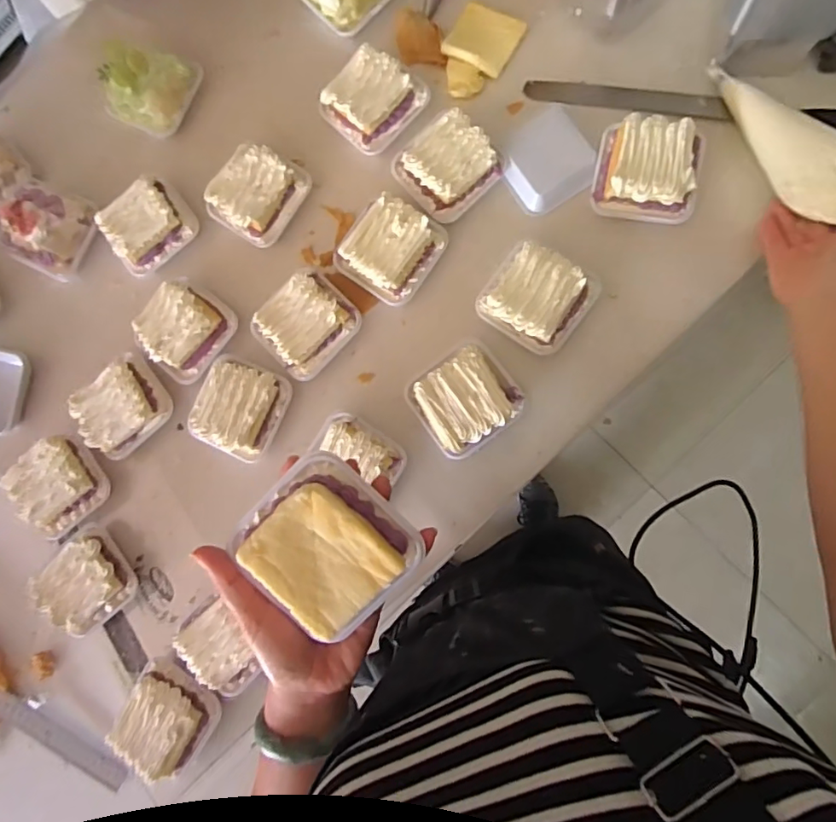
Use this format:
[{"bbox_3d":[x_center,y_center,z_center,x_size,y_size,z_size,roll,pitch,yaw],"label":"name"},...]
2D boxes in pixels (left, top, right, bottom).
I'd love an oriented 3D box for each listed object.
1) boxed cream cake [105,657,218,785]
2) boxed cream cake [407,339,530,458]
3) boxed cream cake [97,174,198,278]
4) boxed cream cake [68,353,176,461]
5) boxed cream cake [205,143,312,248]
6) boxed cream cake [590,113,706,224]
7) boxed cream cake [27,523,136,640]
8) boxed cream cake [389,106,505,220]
[{"bbox_3d":[-0.262,0.318,0.571,0.092,0.052,0.085,30,91,10],"label":"boxed cream cake"},{"bbox_3d":[0.046,-0.015,0.555,0.101,0.046,0.098,-39,81,4],"label":"boxed cream cake"},{"bbox_3d":[-0.308,-0.210,0.621,0.097,0.038,0.082,-38,81,4],"label":"boxed cream cake"},{"bbox_3d":[-0.332,-0.005,0.608,0.096,0.040,0.087,-43,81,3],"label":"boxed cream cake"},{"bbox_3d":[-0.178,-0.241,0.606,0.086,0.039,0.100,36,92,10],"label":"boxed cream cake"},{"bbox_3d":[0.227,-0.236,0.544,0.096,0.042,0.090,10,87,10],"label":"boxed cream cake"},{"bbox_3d":[-0.365,0.184,0.598,0.090,0.047,0.097,-39,81,4],"label":"boxed cream cake"},{"bbox_3d":[0.028,-0.257,0.573,0.099,0.036,0.093,-40,81,4],"label":"boxed cream cake"}]

